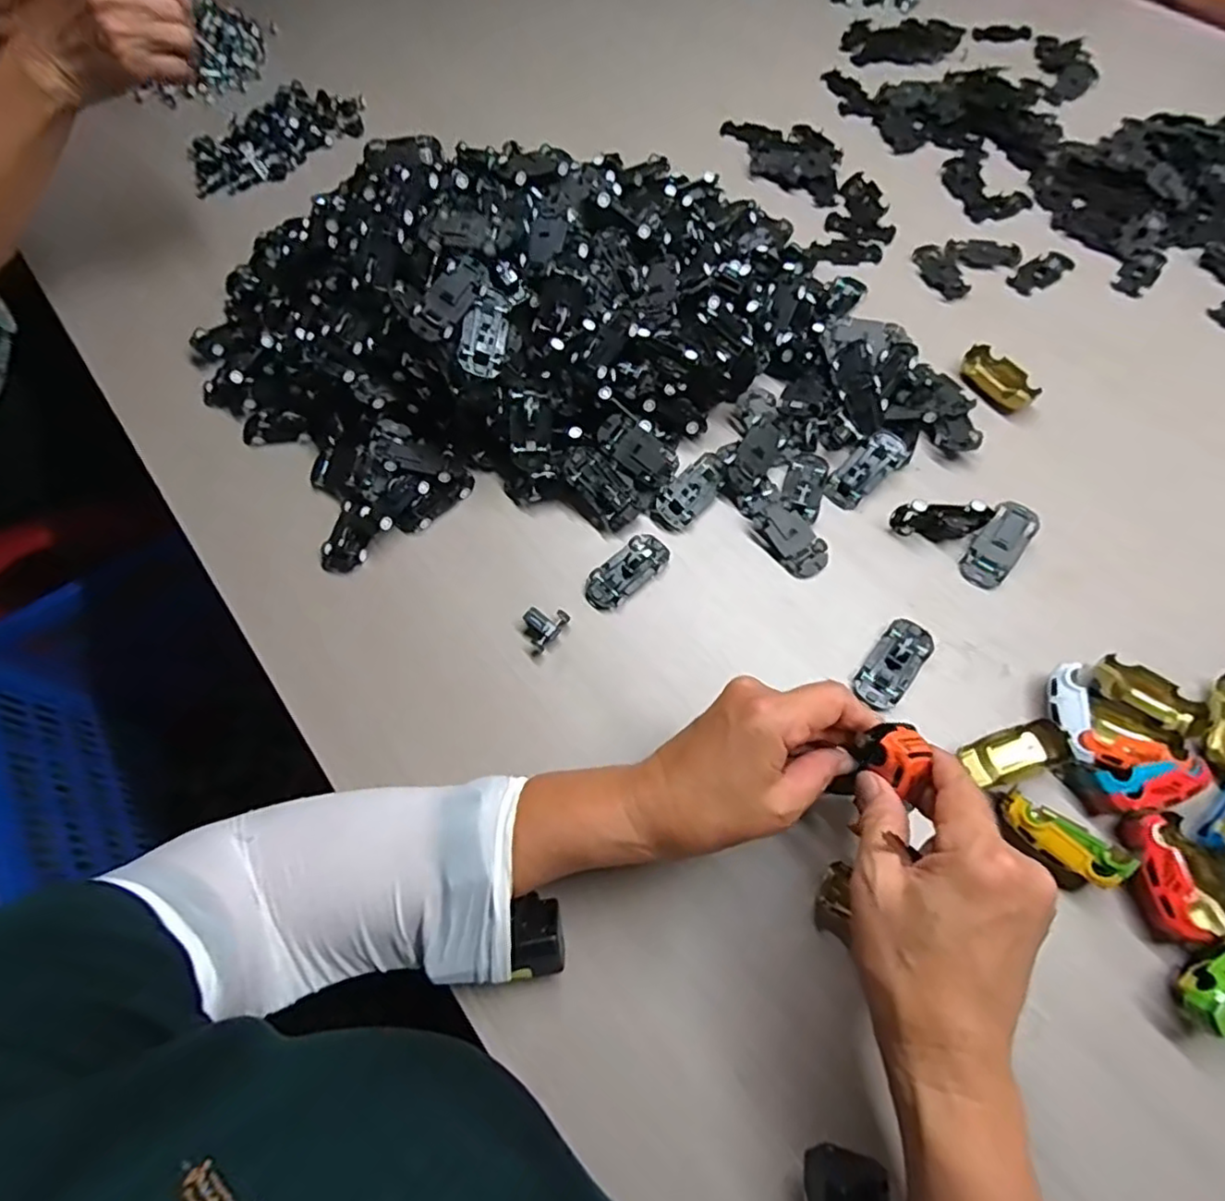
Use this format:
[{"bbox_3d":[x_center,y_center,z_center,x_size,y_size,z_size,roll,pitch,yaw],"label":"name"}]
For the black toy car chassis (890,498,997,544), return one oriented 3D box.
[{"bbox_3d":[0.237,-0.056,0.451,0.067,0.034,0.015,2,64,3],"label":"black toy car chassis"}]

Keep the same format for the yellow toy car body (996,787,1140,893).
[{"bbox_3d":[0.254,0.135,0.354,0.065,0.024,0.031,31,69,15],"label":"yellow toy car body"}]

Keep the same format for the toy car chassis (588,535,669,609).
[{"bbox_3d":[0.010,-0.021,0.450,0.066,0.011,0.030,-39,69,-15],"label":"toy car chassis"}]

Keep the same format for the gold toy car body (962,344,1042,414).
[{"bbox_3d":[0.313,-0.179,0.512,0.062,0.022,0.030,41,72,19],"label":"gold toy car body"}]

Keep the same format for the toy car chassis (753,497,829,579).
[{"bbox_3d":[0.128,-0.046,0.455,0.032,0.008,0.065,-37,82,-15],"label":"toy car chassis"}]

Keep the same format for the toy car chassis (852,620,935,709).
[{"bbox_3d":[0.186,0.039,0.412,0.031,0.012,0.063,37,71,18],"label":"toy car chassis"}]

